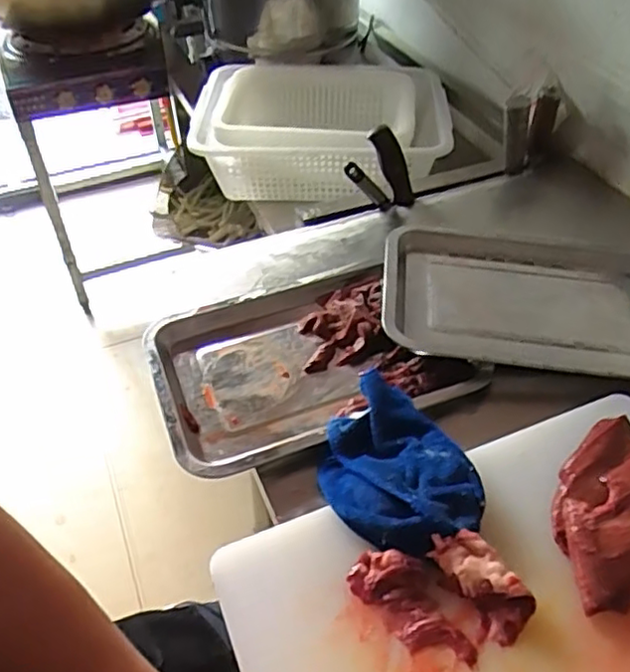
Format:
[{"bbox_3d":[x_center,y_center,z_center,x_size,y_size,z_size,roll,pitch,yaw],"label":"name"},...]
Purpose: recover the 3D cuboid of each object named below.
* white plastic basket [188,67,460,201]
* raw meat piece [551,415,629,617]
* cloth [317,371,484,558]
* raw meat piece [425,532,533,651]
[{"bbox_3d":[0.013,-0.333,1.042,0.388,0.107,0.309,4,46,6],"label":"white plastic basket"},{"bbox_3d":[0.230,0.136,0.499,0.150,0.026,0.101,-34,53,-29],"label":"raw meat piece"},{"bbox_3d":[0.060,0.103,0.531,0.114,0.037,0.160,-27,50,-24],"label":"cloth"},{"bbox_3d":[0.118,0.173,0.458,0.039,0.021,0.080,-28,64,-25],"label":"raw meat piece"}]

